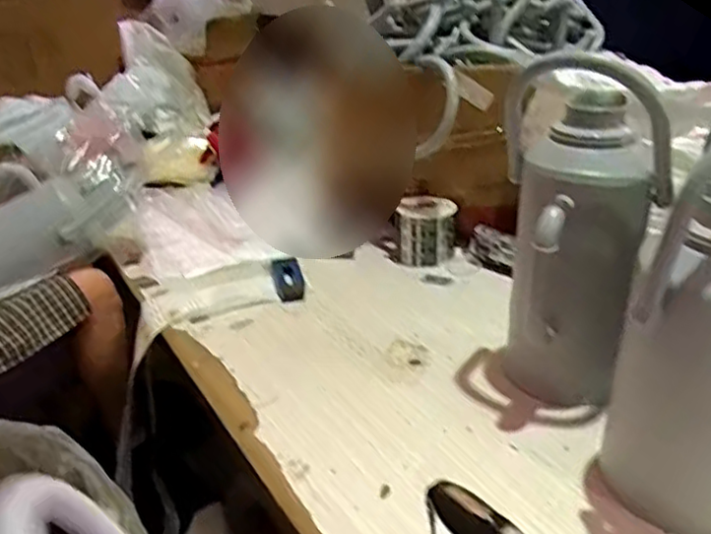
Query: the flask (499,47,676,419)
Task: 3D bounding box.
[{"bbox_3d":[0.267,-0.028,0.860,0.157,0.426,0.138,-7,27,-8],"label":"flask"}]

